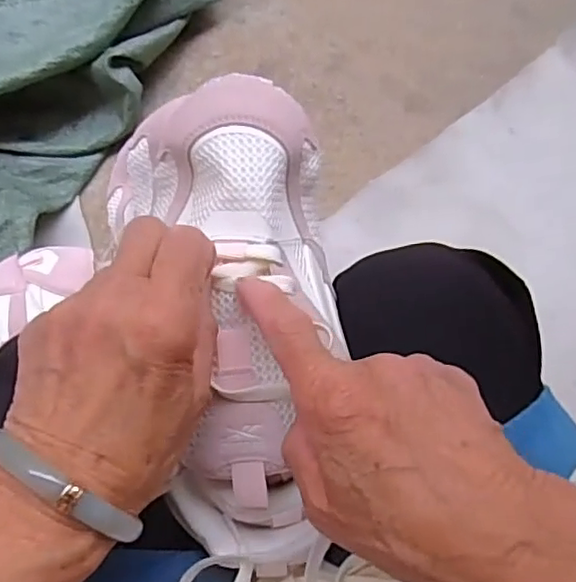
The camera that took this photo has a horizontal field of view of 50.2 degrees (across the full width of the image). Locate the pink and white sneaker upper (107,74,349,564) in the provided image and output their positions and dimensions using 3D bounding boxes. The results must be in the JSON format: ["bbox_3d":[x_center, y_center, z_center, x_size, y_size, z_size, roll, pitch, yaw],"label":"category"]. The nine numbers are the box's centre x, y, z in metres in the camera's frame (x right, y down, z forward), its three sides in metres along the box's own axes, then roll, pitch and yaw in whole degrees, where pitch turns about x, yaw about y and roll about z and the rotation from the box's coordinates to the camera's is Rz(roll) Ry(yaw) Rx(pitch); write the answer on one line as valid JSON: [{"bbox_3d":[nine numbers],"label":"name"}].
[{"bbox_3d":[-0.037,0.015,0.317,0.124,0.073,0.233,-4,82,-2],"label":"pink and white sneaker upper"}]

